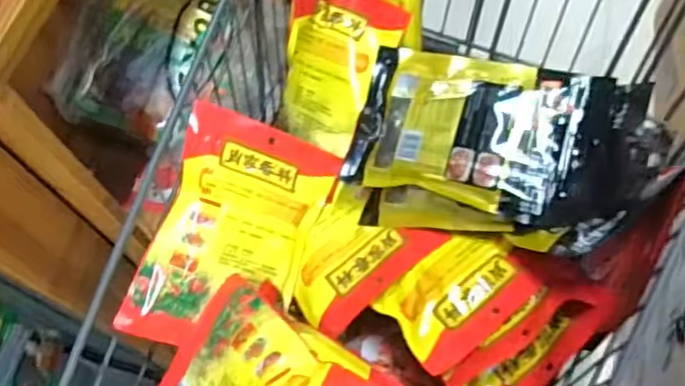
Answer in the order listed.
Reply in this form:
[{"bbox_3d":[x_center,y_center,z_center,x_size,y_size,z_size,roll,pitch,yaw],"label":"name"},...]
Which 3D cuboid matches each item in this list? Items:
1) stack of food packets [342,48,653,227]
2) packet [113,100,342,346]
[{"bbox_3d":[0.144,-0.055,0.602,0.260,0.061,0.149,14,67,10],"label":"stack of food packets"},{"bbox_3d":[-0.101,0.041,0.602,0.153,0.030,0.222,23,79,-28],"label":"packet"}]

